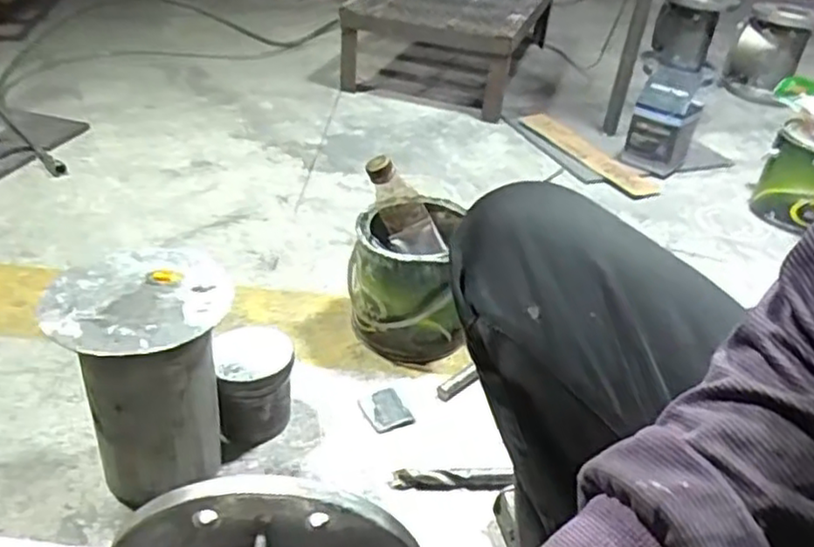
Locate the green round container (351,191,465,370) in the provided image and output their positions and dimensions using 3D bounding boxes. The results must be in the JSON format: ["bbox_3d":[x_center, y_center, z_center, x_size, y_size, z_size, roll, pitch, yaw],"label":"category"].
[{"bbox_3d":[0.005,0.008,0.896,0.148,0.163,0.148,0,35,-9],"label":"green round container"}]

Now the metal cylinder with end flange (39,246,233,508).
[{"bbox_3d":[-0.238,0.106,0.659,0.150,0.215,0.146,-7,36,-17],"label":"metal cylinder with end flange"}]

